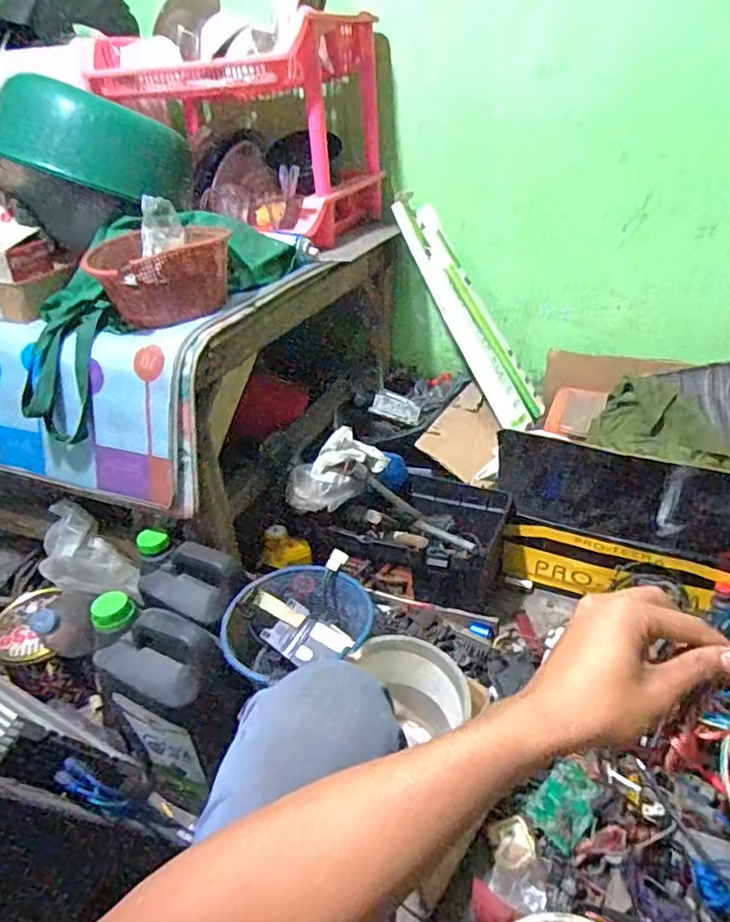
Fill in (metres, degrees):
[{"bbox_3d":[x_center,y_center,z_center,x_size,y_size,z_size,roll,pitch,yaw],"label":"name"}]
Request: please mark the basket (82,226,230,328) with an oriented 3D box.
[{"bbox_3d":[-0.306,-0.278,0.914,0.196,0.102,0.161,-19,35,-23],"label":"basket"}]

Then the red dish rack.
[{"bbox_3d":[-0.236,-0.635,1.194,0.492,0.332,0.321,6,33,16],"label":"red dish rack"}]

